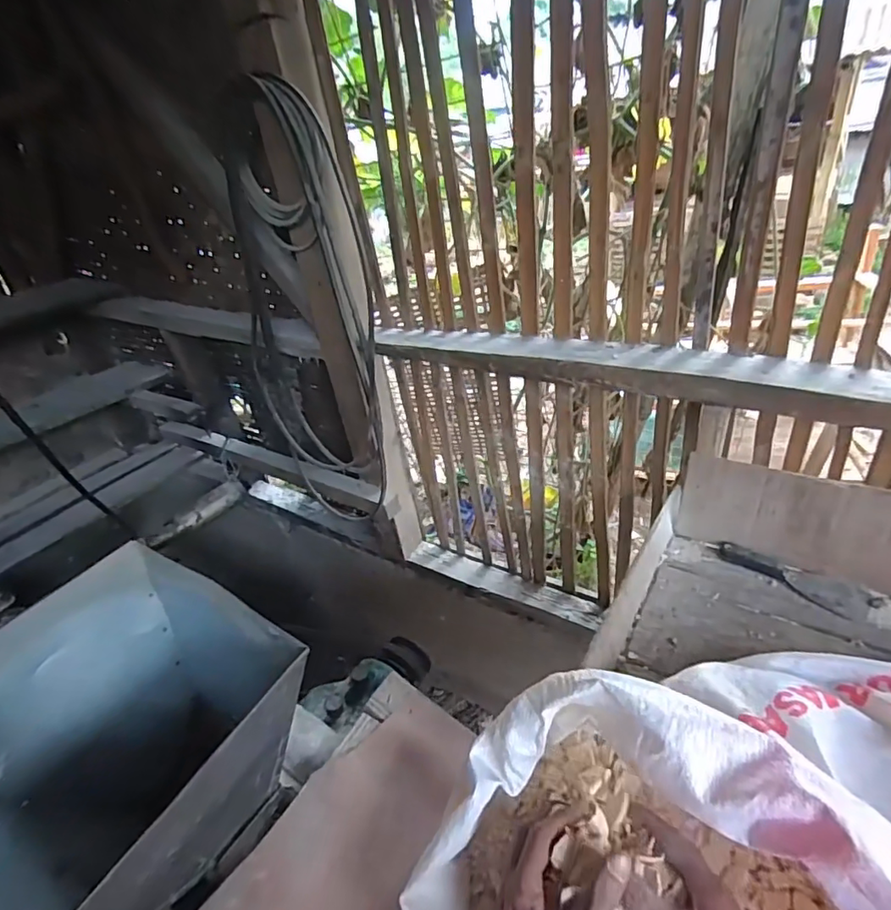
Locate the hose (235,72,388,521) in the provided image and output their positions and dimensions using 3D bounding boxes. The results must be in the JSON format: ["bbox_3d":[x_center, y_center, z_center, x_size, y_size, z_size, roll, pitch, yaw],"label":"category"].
[{"bbox_3d":[-0.283,-0.236,1.117,0.355,0.908,0.109,16,38,22],"label":"hose"}]

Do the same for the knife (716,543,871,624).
[{"bbox_3d":[0.508,0.178,0.779,0.194,0.023,0.060,17,40,33],"label":"knife"}]

